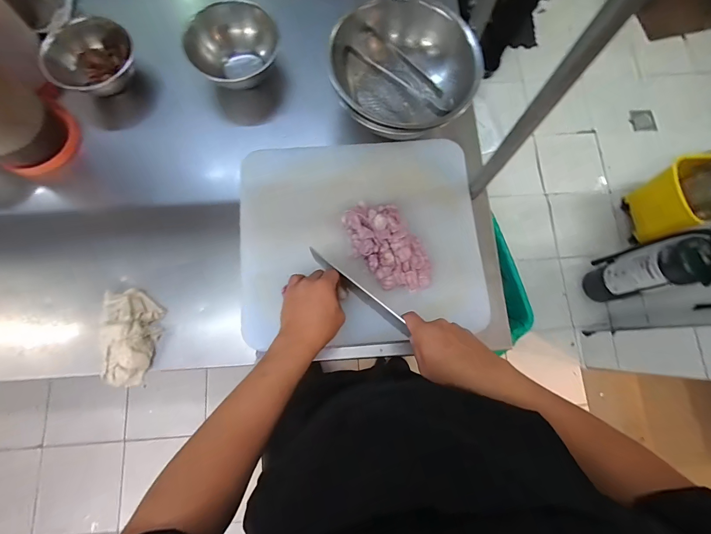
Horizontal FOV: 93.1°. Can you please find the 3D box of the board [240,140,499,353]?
[{"bbox_3d":[0.012,-0.043,0.549,0.380,0.029,0.318,-4,84,-2],"label":"board"}]

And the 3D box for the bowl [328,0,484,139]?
[{"bbox_3d":[0.083,-0.336,0.576,0.228,0.094,0.209,0,78,-1],"label":"bowl"}]

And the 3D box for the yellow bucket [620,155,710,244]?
[{"bbox_3d":[1.322,-0.274,1.331,0.408,0.277,0.269,-17,78,-5],"label":"yellow bucket"}]

